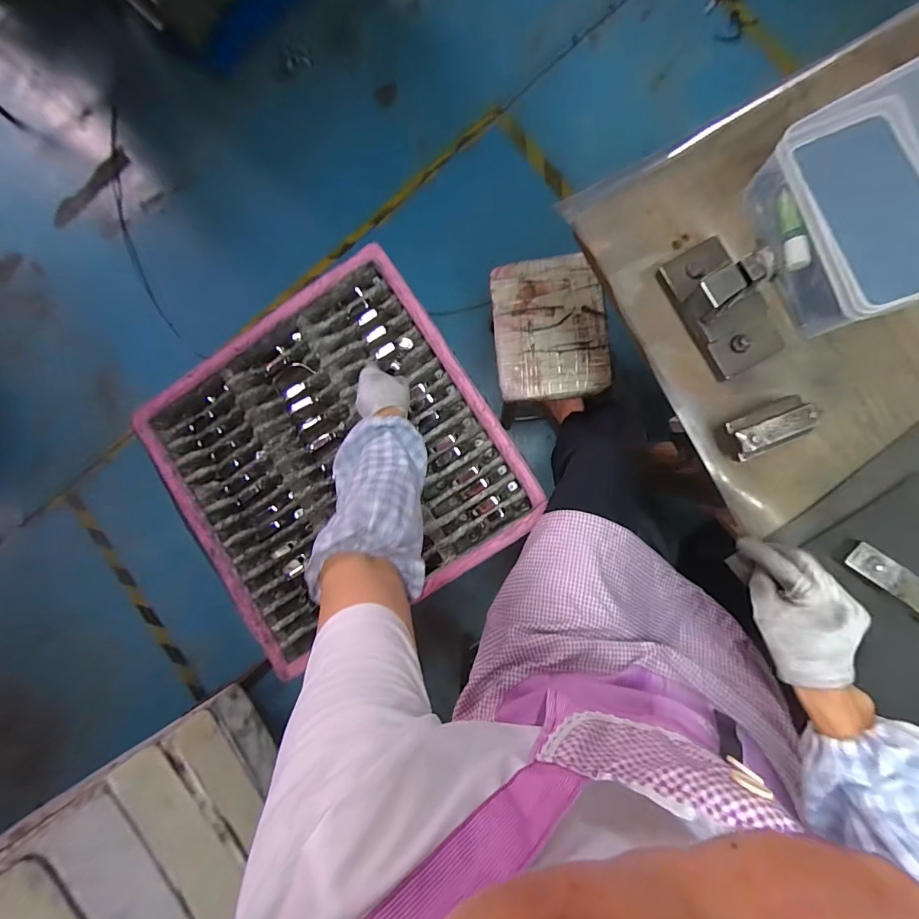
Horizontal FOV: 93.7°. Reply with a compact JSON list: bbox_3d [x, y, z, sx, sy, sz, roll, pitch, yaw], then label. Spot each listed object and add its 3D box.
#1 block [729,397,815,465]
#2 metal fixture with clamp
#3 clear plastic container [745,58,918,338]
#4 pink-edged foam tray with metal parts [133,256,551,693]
[{"bbox_3d":[0.288,-0.030,0.409,0.073,0.054,0.038,-27,85,6],"label":"block"},{"bbox_3d":[0.253,-0.148,0.404,0.064,0.075,0.127,-34,85,5],"label":"metal fixture with clamp"},{"bbox_3d":[0.357,-0.218,0.378,0.113,0.092,0.173,-21,86,6],"label":"clear plastic container"},{"bbox_3d":[-0.218,0.003,0.766,0.544,0.070,0.546,-34,85,5],"label":"pink-edged foam tray with metal parts"}]

